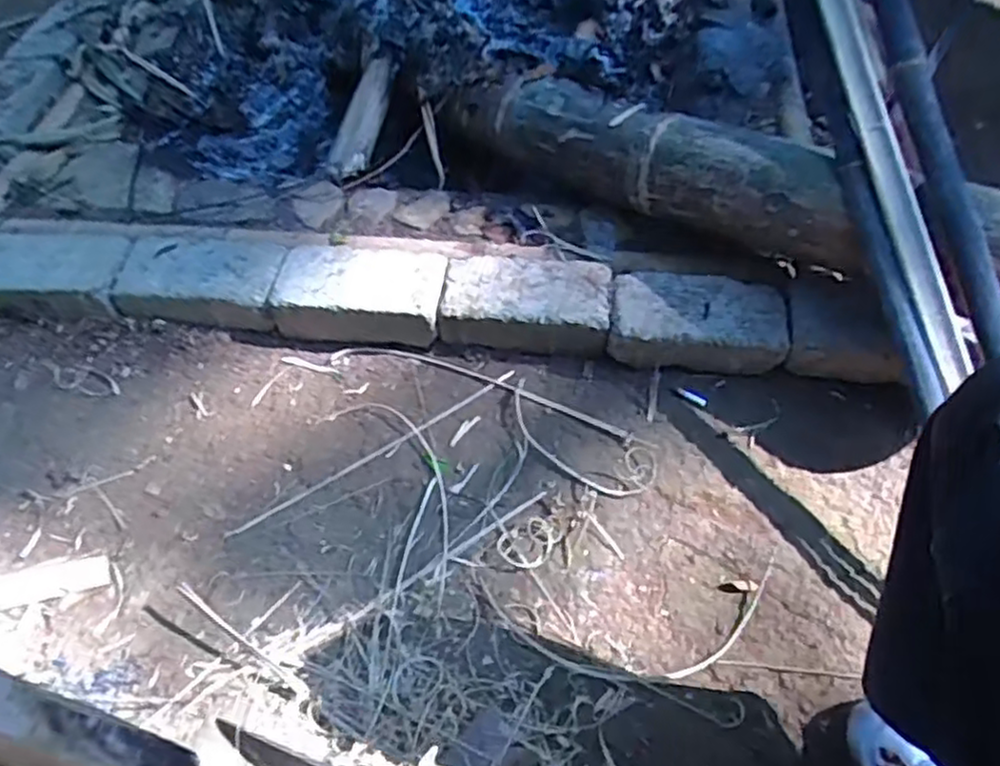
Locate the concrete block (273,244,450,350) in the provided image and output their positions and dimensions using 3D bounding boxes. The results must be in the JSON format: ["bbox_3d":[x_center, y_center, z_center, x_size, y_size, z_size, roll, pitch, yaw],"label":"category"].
[{"bbox_3d":[-0.177,-0.119,0.929,0.214,0.063,0.120,4,57,7],"label":"concrete block"}]

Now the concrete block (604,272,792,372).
[{"bbox_3d":[0.240,-0.074,0.886,0.203,0.069,0.108,3,57,7],"label":"concrete block"}]

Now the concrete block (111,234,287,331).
[{"bbox_3d":[-0.386,-0.138,0.946,0.207,0.059,0.119,1,57,6],"label":"concrete block"}]

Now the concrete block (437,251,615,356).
[{"bbox_3d":[0.035,-0.105,0.908,0.206,0.055,0.117,5,57,8],"label":"concrete block"}]

